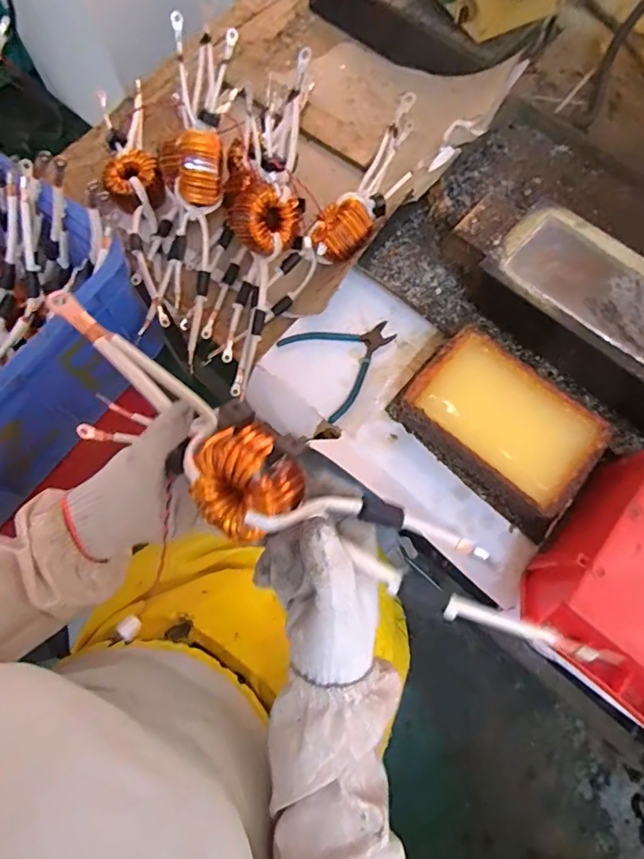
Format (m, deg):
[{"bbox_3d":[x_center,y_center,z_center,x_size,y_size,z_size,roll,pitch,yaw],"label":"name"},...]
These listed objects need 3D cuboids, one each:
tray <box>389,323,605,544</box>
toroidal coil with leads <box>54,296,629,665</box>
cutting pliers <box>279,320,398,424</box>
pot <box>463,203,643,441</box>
[{"bbox_3d":[0.204,-0.004,0.564,0.223,0.065,0.137,40,76,11],"label":"tray"},{"bbox_3d":[-0.033,0.039,0.341,0.439,0.051,0.085,30,74,11],"label":"toroidal coil with leads"},{"bbox_3d":[0.033,-0.094,0.619,0.133,0.008,0.125,-32,75,-10],"label":"cutting pliers"},{"bbox_3d":[0.374,-0.105,0.585,0.391,0.080,0.154,41,76,11],"label":"pot"}]

